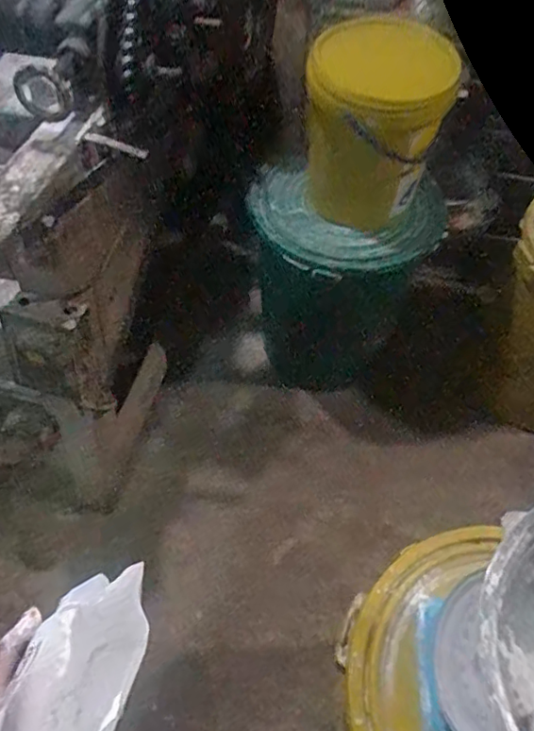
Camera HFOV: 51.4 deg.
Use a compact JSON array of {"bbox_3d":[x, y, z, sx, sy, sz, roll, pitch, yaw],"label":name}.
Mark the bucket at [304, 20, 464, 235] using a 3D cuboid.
[{"bbox_3d":[0.216,-0.501,1.149,0.267,0.349,0.269,1,55,-1],"label":"bucket"}]

